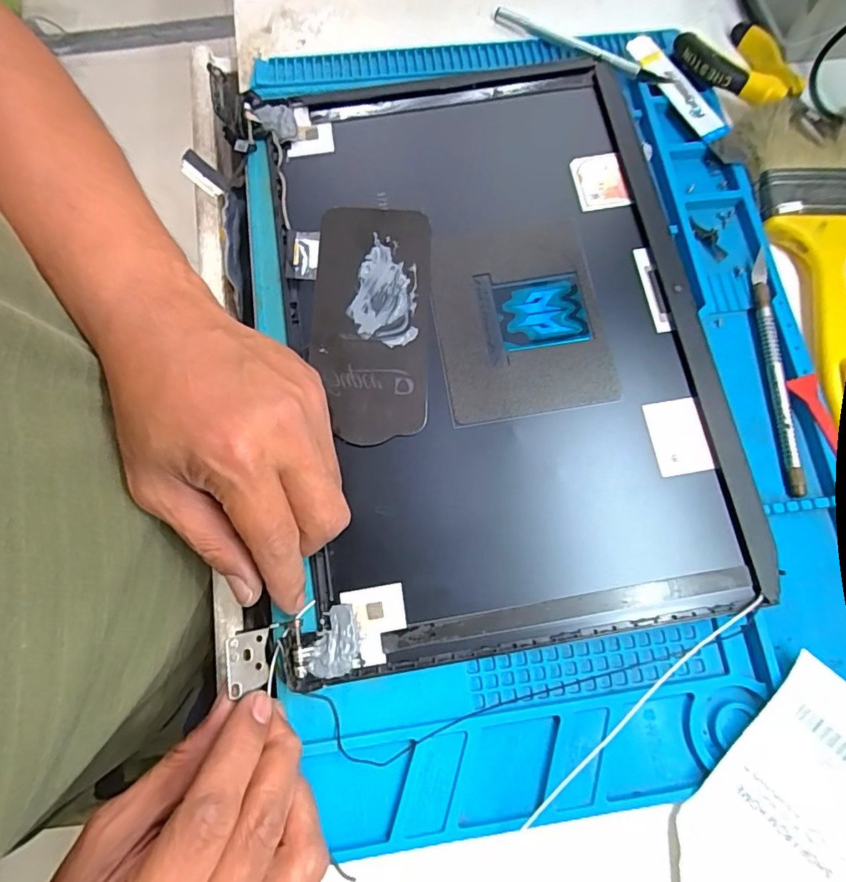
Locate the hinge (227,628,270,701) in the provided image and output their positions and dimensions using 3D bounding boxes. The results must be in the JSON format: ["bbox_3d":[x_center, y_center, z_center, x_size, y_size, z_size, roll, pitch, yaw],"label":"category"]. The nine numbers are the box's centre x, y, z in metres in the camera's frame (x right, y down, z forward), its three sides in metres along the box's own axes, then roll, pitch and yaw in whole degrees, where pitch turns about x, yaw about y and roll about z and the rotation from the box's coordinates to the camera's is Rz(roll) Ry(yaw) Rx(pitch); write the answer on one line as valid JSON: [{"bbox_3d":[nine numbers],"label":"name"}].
[{"bbox_3d":[-0.083,0.103,0.244,0.019,0.004,0.025,9,67,-32],"label":"hinge"}]

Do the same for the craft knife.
[{"bbox_3d":[0.208,-0.043,0.306,0.010,0.007,0.149,0,76,1],"label":"craft knife"}]

